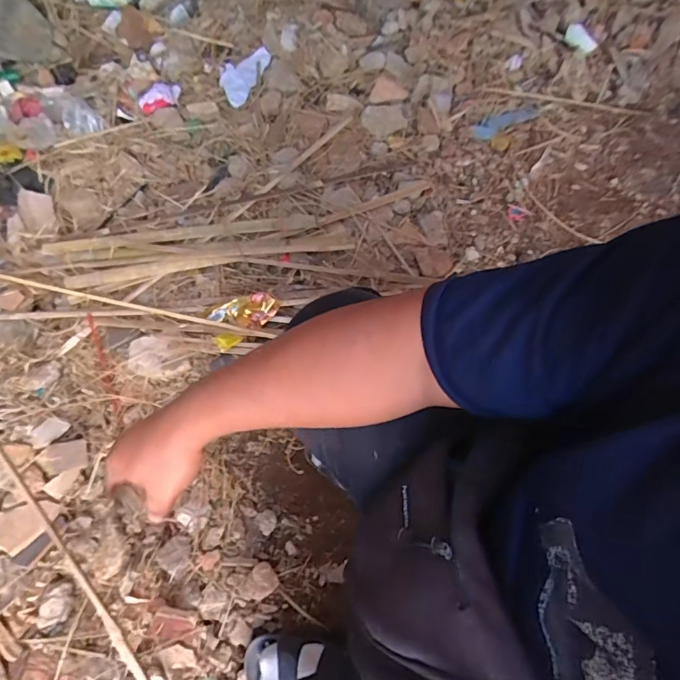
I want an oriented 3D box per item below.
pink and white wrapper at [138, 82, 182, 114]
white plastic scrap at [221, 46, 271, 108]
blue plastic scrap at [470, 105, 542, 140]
[{"bbox_3d":[-0.435,-0.588,1.133,0.104,0.029,0.066,-23,68,-12],"label":"pink and white wrapper"},{"bbox_3d":[-0.248,-0.670,1.171,0.099,0.036,0.190,21,67,7],"label":"white plastic scrap"},{"bbox_3d":[0.403,-0.525,1.125,0.187,0.009,0.050,-24,68,-12],"label":"blue plastic scrap"}]

